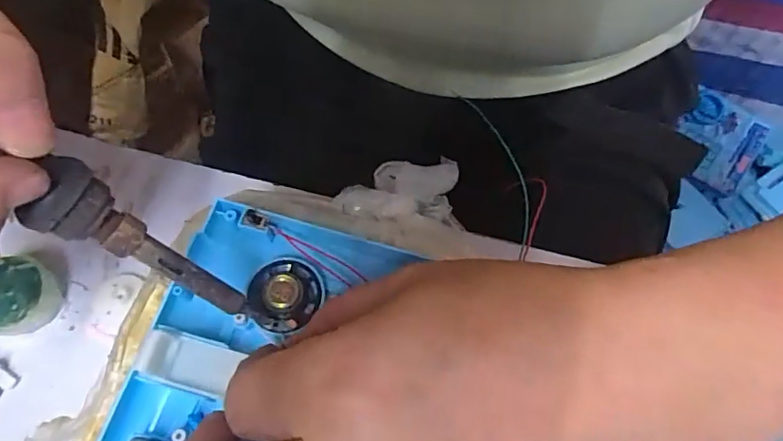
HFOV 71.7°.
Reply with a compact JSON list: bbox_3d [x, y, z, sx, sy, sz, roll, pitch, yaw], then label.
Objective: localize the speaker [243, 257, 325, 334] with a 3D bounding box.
[{"bbox_3d":[-0.041,0.028,0.209,0.027,0.010,0.030,32,69,12],"label":"speaker"}]

